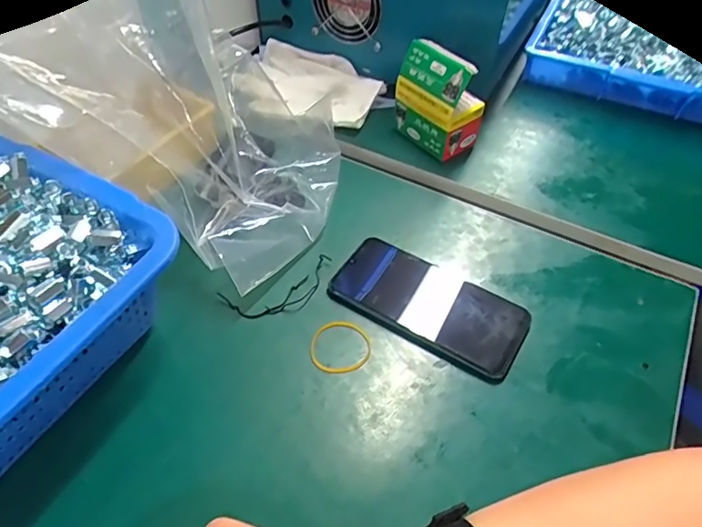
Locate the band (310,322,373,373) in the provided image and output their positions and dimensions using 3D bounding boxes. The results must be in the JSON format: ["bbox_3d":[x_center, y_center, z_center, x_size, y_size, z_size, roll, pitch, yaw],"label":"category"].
[{"bbox_3d":[-0.008,0.065,0.402,0.047,0.005,0.042,-8,50,-10],"label":"band"}]

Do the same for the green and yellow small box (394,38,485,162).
[{"bbox_3d":[0.089,-0.168,0.537,0.049,0.101,0.082,-33,58,-27],"label":"green and yellow small box"}]

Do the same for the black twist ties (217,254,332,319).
[{"bbox_3d":[-0.056,0.023,0.432,0.096,0.006,0.041,-22,53,-20],"label":"black twist ties"}]

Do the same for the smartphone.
[{"bbox_3d":[0.064,0.028,0.423,0.155,0.014,0.080,27,53,19],"label":"smartphone"}]

